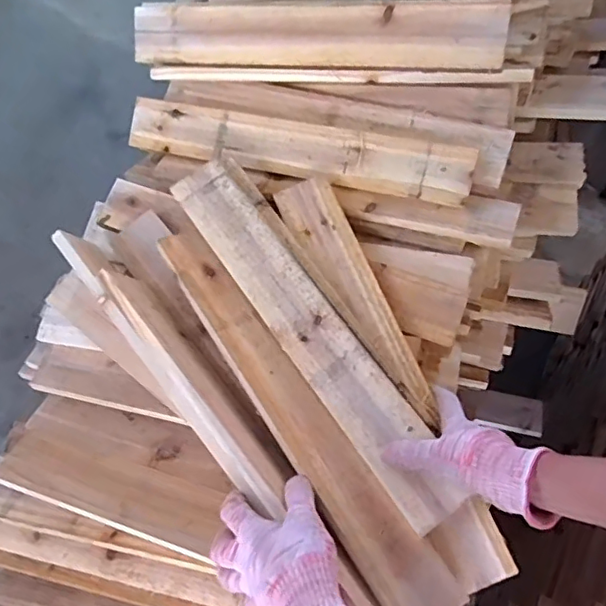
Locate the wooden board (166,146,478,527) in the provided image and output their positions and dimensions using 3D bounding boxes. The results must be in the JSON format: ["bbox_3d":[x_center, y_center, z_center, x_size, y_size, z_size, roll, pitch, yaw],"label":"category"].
[{"bbox_3d":[0.001,0.017,0.621,0.075,0.018,0.484,-29,66,-16],"label":"wooden board"}]

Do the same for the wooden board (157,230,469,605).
[{"bbox_3d":[-0.018,0.101,0.591,0.068,0.021,0.488,-30,64,-17],"label":"wooden board"}]

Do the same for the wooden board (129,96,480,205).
[{"bbox_3d":[-0.020,-0.213,0.765,0.489,0.011,0.069,14,101,16],"label":"wooden board"}]

